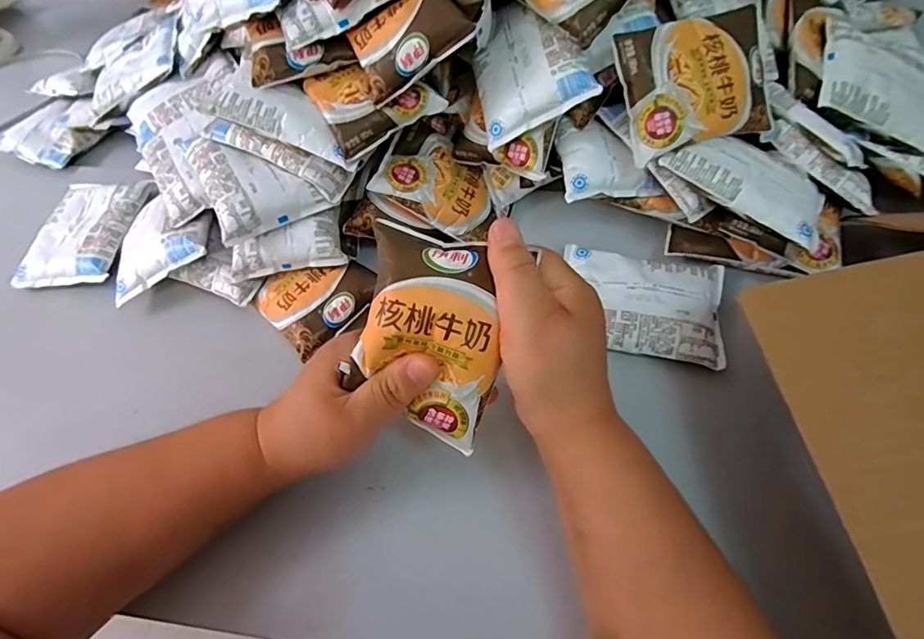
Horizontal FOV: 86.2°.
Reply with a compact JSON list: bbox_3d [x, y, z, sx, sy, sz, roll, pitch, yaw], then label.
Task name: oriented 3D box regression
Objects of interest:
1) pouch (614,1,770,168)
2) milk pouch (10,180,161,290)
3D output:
[{"bbox_3d":[0.187,-0.186,0.386,0.124,0.020,0.093,-18,97,-8],"label":"pouch"},{"bbox_3d":[-0.361,-0.082,0.485,0.103,0.030,0.119,0,58,4],"label":"milk pouch"}]

